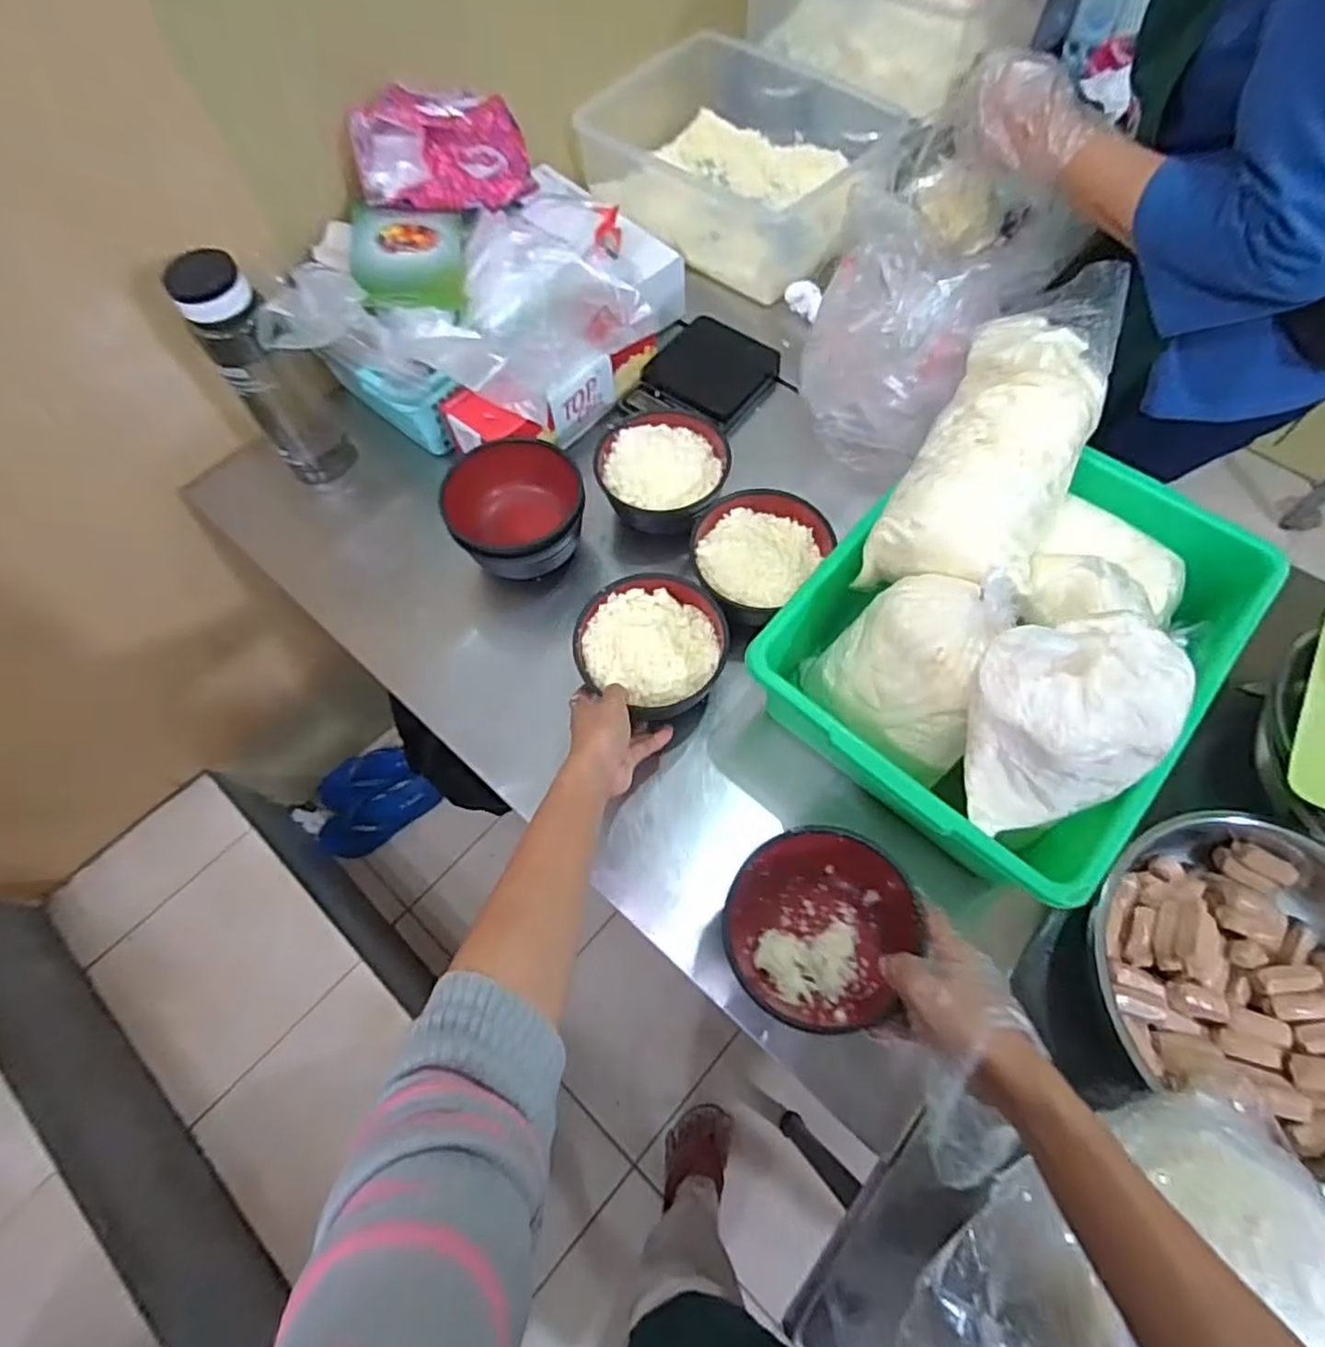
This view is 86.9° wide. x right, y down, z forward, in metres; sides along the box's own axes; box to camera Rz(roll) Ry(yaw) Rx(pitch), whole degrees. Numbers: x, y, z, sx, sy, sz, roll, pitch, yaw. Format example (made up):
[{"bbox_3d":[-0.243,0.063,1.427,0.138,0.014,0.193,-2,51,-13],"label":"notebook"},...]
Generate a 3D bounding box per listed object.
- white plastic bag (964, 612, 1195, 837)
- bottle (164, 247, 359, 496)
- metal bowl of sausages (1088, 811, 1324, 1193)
[{"bbox_3d":[0.289,0.037,0.504,0.129,0.119,0.112,-2,64,0],"label":"white plastic bag"},{"bbox_3d":[-0.411,-0.315,0.742,0.078,0.263,0.089,-27,66,-12],"label":"bottle"},{"bbox_3d":[0.479,0.236,0.554,0.251,0.091,0.229,0,64,1],"label":"metal bowl of sausages"}]

